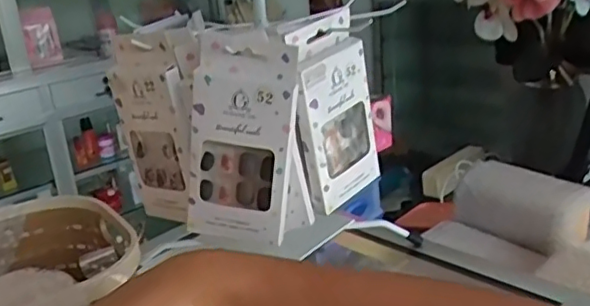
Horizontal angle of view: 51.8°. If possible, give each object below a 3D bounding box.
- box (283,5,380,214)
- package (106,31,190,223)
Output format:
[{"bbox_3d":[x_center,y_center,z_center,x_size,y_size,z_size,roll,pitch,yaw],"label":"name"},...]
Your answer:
[{"bbox_3d":[0.032,-0.024,0.463,0.076,0.157,0.016,-21,25,-38],"label":"box"},{"bbox_3d":[-0.108,-0.016,0.459,0.069,0.144,0.016,12,25,39],"label":"package"}]

